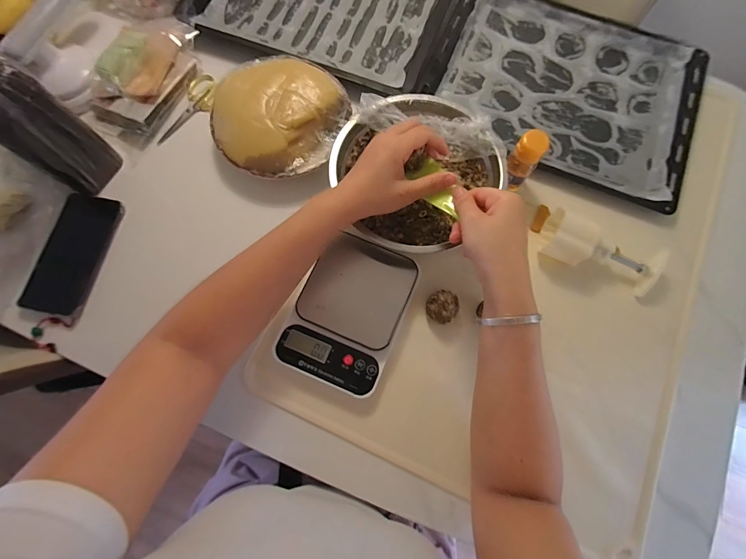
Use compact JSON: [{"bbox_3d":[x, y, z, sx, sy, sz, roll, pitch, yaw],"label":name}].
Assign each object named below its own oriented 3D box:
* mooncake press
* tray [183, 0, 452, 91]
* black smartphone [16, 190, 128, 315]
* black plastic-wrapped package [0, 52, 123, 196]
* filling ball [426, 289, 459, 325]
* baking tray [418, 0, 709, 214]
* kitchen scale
[{"bbox_3d":[0.293,-0.041,0.455,0.164,0.058,0.077,29,77,7],"label":"mooncake press"},{"bbox_3d":[-0.076,-0.474,0.591,0.392,0.035,0.315,20,76,5],"label":"tray"},{"bbox_3d":[-0.403,-0.037,0.473,0.083,0.010,0.163,12,75,3],"label":"black smartphone"},{"bbox_3d":[-0.400,-0.177,0.430,0.062,0.181,0.081,34,77,8],"label":"black plastic-wrapped package"},{"bbox_3d":[0.087,0.034,0.441,0.041,0.031,0.039,0,75,0],"label":"filling ball"},{"bbox_3d":[0.299,-0.311,0.555,0.396,0.034,0.307,23,76,6],"label":"baking tray"},{"bbox_3d":[-0.031,0.040,0.438,0.130,0.039,0.178,22,76,6],"label":"kitchen scale"}]

